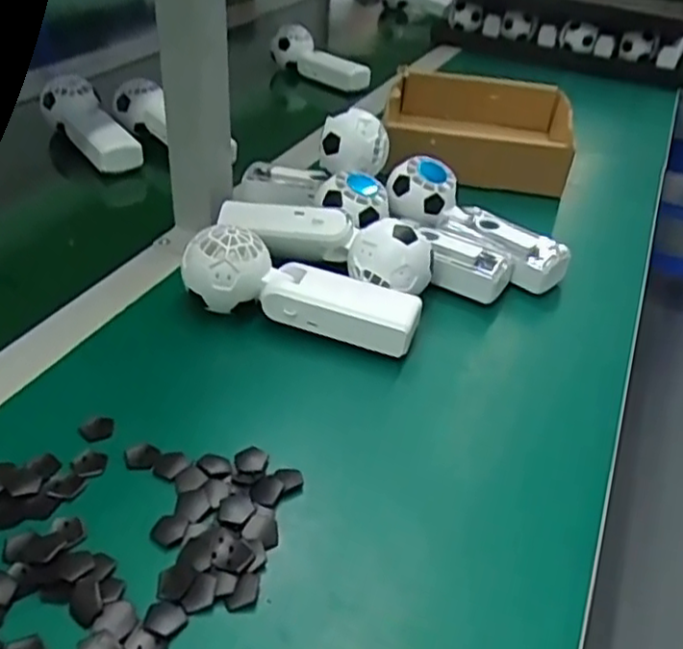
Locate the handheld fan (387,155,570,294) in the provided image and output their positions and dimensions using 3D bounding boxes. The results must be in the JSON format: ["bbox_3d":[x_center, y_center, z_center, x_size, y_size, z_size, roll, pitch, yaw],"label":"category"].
[{"bbox_3d":[0.109,-0.088,0.570,0.167,0.050,0.056,26,41,23],"label":"handheld fan"}]

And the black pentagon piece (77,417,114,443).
[{"bbox_3d":[-0.144,0.062,0.405,0.020,0.005,0.015,-13,41,-24],"label":"black pentagon piece"}]

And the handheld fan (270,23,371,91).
[{"bbox_3d":[-0.035,-0.375,0.963,0.167,0.052,0.037,27,42,30],"label":"handheld fan"}]

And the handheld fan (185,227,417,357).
[{"bbox_3d":[-0.028,-0.025,0.480,0.164,0.053,0.041,14,38,8],"label":"handheld fan"}]

